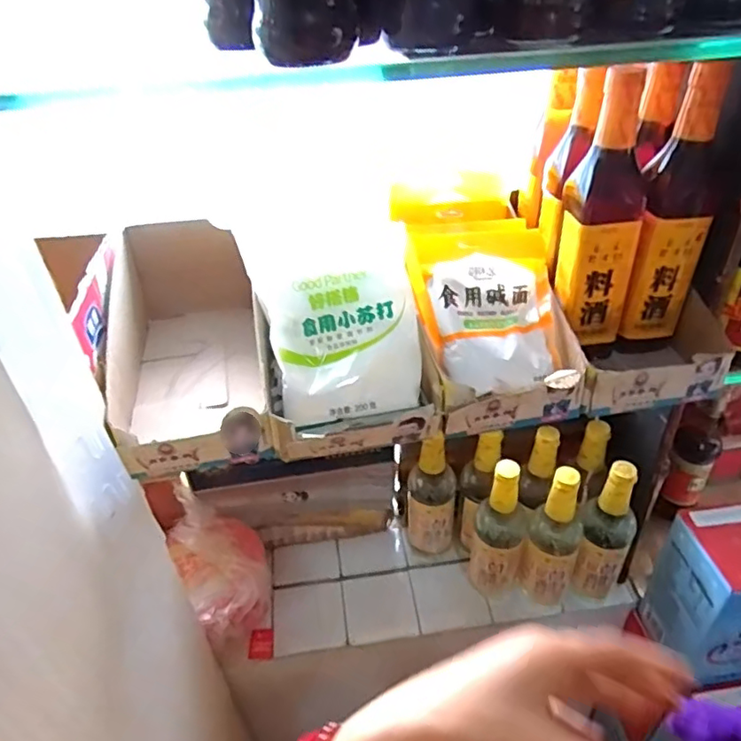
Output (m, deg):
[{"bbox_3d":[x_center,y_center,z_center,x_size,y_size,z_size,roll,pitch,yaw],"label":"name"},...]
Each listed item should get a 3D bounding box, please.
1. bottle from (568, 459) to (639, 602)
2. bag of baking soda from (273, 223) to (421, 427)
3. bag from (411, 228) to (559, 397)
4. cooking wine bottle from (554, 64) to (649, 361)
[{"bbox_3d":[0.293,0.211,0.733,0.060,0.230,0.053,19,43,26],"label":"bottle"},{"bbox_3d":[-0.021,-0.022,0.518,0.125,0.129,0.032,-4,-5,-6],"label":"bag of baking soda"},{"bbox_3d":[0.112,-0.061,0.537,0.133,0.026,0.163,-4,71,-14],"label":"bag"},{"bbox_3d":[0.206,-0.126,0.530,0.069,0.269,0.062,-3,31,0],"label":"cooking wine bottle"}]

